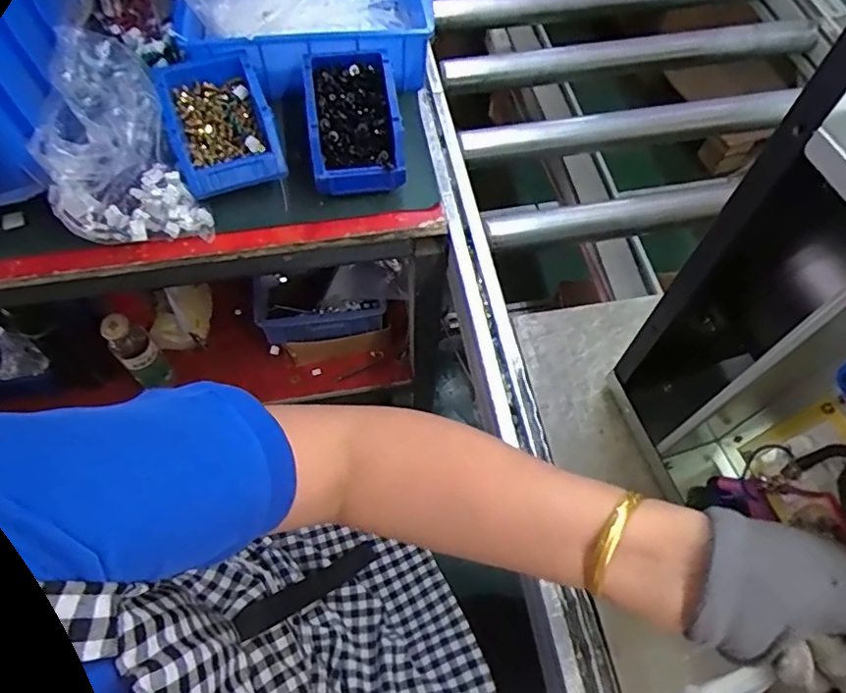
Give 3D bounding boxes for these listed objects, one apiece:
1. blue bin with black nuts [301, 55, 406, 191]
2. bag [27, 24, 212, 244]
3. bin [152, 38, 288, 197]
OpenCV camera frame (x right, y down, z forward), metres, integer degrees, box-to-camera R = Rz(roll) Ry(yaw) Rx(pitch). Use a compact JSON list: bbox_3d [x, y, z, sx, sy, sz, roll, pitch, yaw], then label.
[{"bbox_3d":[-0.078,-0.261,0.631,0.098,0.060,0.176,-7,63,-2],"label":"blue bin with black nuts"},{"bbox_3d":[-0.340,-0.223,0.596,0.129,0.088,0.268,-24,65,-11],"label":"bag"},{"bbox_3d":[-0.224,-0.250,0.625,0.113,0.063,0.160,-16,64,-7],"label":"bin"}]

